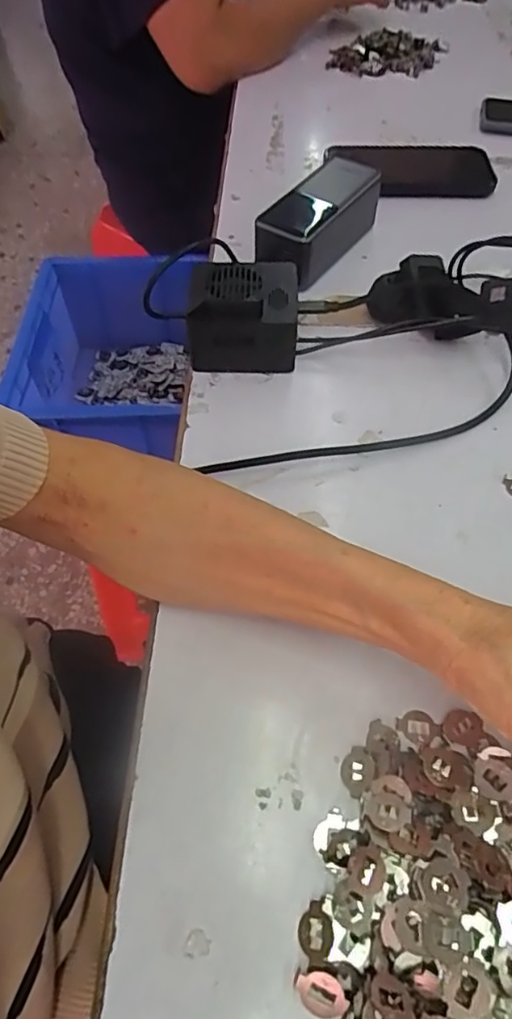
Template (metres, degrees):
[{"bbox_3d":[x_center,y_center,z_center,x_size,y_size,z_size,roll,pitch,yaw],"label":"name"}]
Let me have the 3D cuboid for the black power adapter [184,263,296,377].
[{"bbox_3d":[-0.008,-0.140,0.415,0.072,0.062,0.066,2,55,1],"label":"black power adapter"}]

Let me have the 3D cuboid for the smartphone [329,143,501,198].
[{"bbox_3d":[0.156,-0.344,0.589,0.160,0.016,0.081,3,55,3],"label":"smartphone"}]

